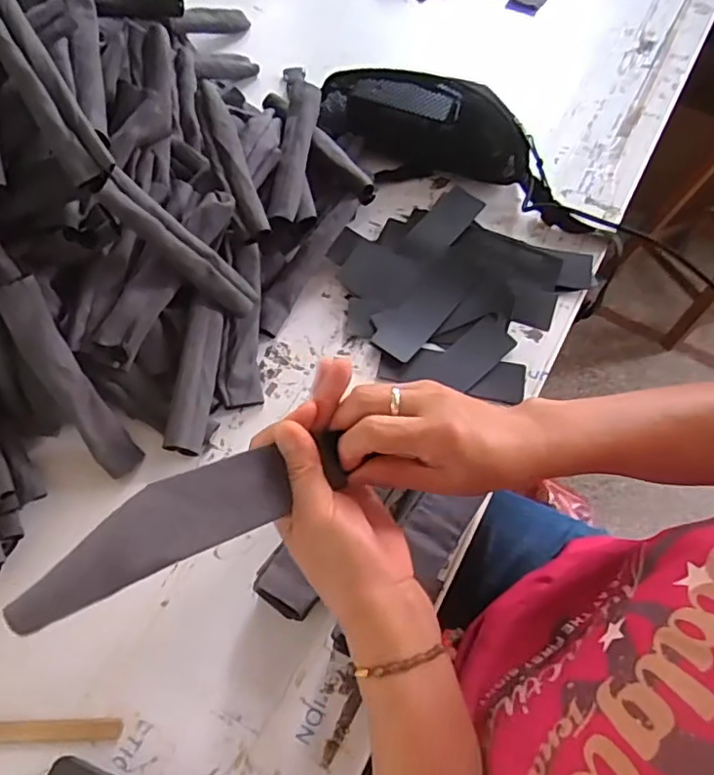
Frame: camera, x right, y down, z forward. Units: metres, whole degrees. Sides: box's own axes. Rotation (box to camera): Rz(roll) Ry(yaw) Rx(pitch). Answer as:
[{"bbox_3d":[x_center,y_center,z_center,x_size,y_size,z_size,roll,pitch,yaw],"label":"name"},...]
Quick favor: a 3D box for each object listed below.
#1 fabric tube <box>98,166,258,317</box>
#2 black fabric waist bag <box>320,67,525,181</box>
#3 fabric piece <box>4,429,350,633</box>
[{"bbox_3d":[-0.151,-0.119,0.520,0.023,0.184,0.026,-14,61,22],"label":"fabric tube"},{"bbox_3d":[0.079,-0.317,0.721,0.252,0.080,0.113,9,63,2],"label":"black fabric waist bag"},{"bbox_3d":[-0.091,0.069,0.324,0.183,0.004,0.045,-19,79,-29],"label":"fabric piece"}]

